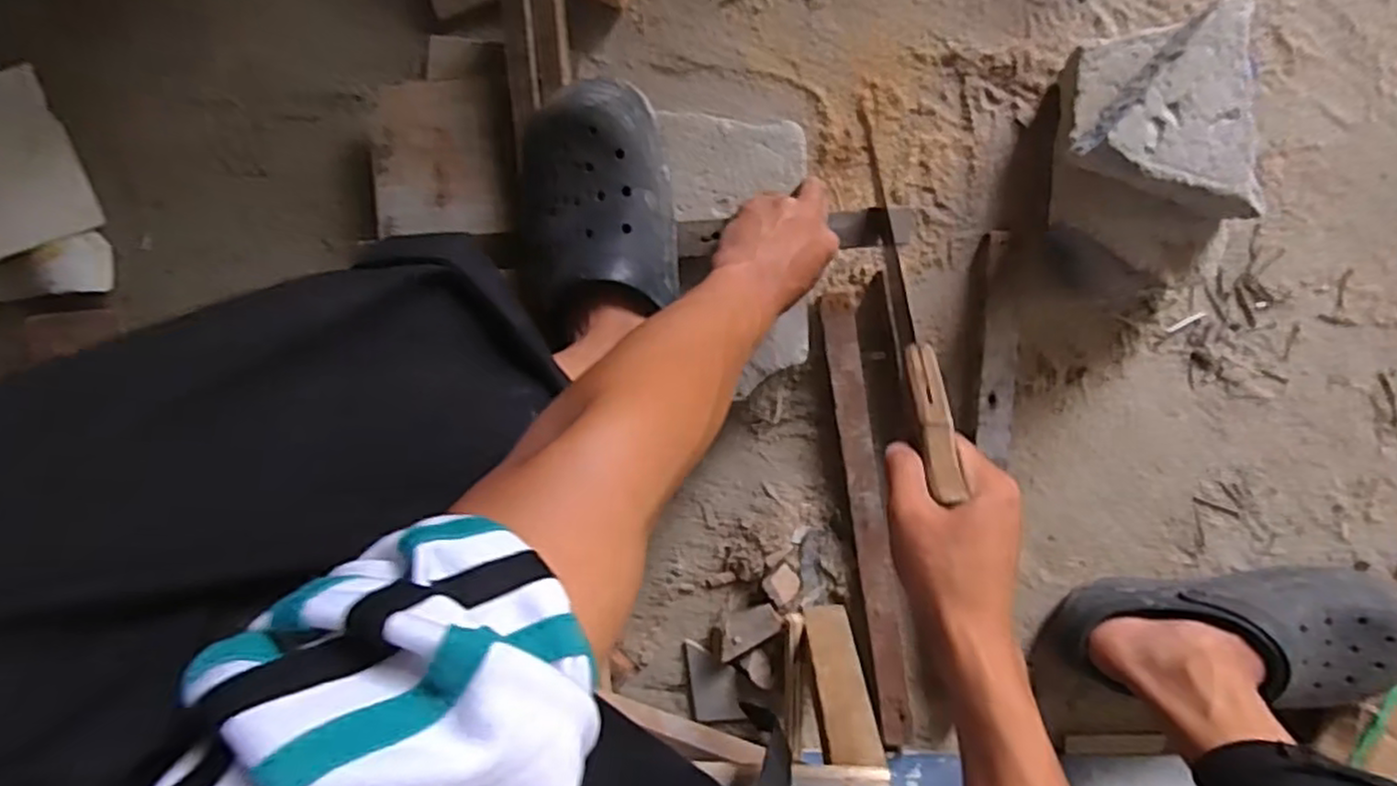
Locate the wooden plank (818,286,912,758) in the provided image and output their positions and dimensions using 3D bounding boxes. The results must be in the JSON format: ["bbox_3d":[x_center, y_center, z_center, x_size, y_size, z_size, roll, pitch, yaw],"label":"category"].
[{"bbox_3d":[0.164,0.125,0.680,0.036,0.027,0.434,-8,96,7],"label":"wooden plank"}]

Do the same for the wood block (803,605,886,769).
[{"bbox_3d":[0.122,0.244,0.608,0.049,0.188,0.019,-3,109,4],"label":"wood block"}]

